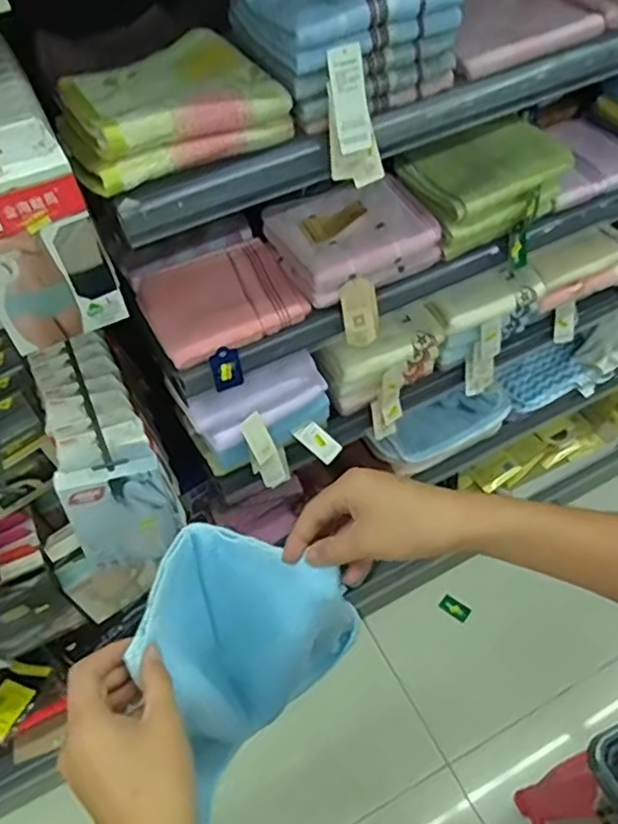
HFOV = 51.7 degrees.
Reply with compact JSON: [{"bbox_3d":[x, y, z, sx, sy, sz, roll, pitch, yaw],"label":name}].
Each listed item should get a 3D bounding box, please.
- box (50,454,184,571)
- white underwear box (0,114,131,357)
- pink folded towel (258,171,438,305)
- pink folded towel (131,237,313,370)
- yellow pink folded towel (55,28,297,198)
[{"bbox_3d":[-0.246,0.131,0.850,0.133,0.218,0.039,-19,52,-10],"label":"box"},{"bbox_3d":[-0.254,-0.153,0.588,0.113,0.202,0.038,-25,47,-14],"label":"white underwear box"},{"bbox_3d":[0.053,-0.248,0.882,0.195,0.065,0.173,-27,54,-16],"label":"pink folded towel"},{"bbox_3d":[-0.119,-0.156,0.851,0.193,0.032,0.168,-25,53,-15],"label":"pink folded towel"},{"bbox_3d":[-0.143,-0.301,0.632,0.200,0.057,0.159,-29,54,-17],"label":"yellow pink folded towel"}]

